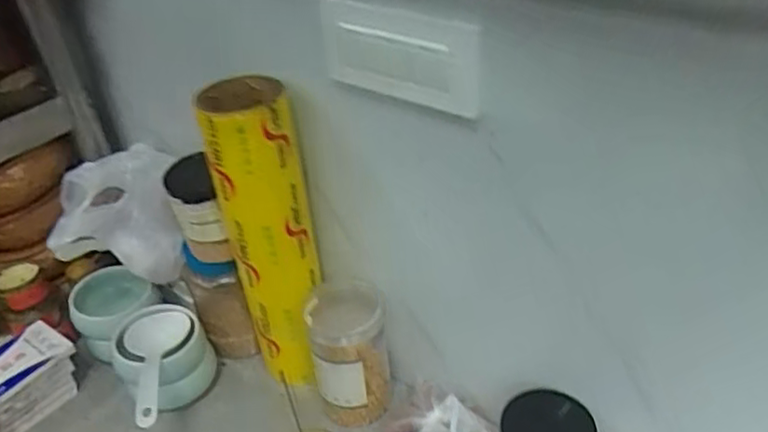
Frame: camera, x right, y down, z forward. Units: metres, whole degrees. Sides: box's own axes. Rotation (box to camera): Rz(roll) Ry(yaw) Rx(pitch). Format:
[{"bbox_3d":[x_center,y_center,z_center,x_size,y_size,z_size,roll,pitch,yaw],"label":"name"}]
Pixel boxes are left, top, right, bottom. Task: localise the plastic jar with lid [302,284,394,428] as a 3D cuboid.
[{"bbox_3d":[-0.036,0.149,0.692,0.082,0.142,0.084,-5,35,0],"label":"plastic jar with lid"}]

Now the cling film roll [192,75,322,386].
[{"bbox_3d":[-0.119,0.032,0.679,0.084,0.356,0.076,-14,36,-13],"label":"cling film roll"}]

